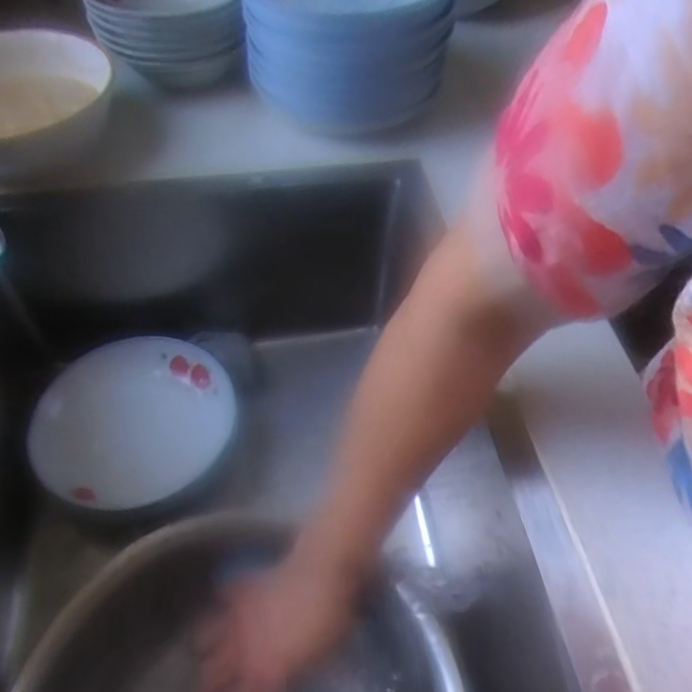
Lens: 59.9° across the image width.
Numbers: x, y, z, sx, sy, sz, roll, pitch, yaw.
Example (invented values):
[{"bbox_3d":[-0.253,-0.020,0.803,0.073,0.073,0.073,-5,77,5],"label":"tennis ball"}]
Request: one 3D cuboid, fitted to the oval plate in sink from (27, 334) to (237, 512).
[{"bbox_3d":[-0.189,0.064,0.540,0.173,0.024,0.142,-29,79,-34],"label":"oval plate in sink"}]

